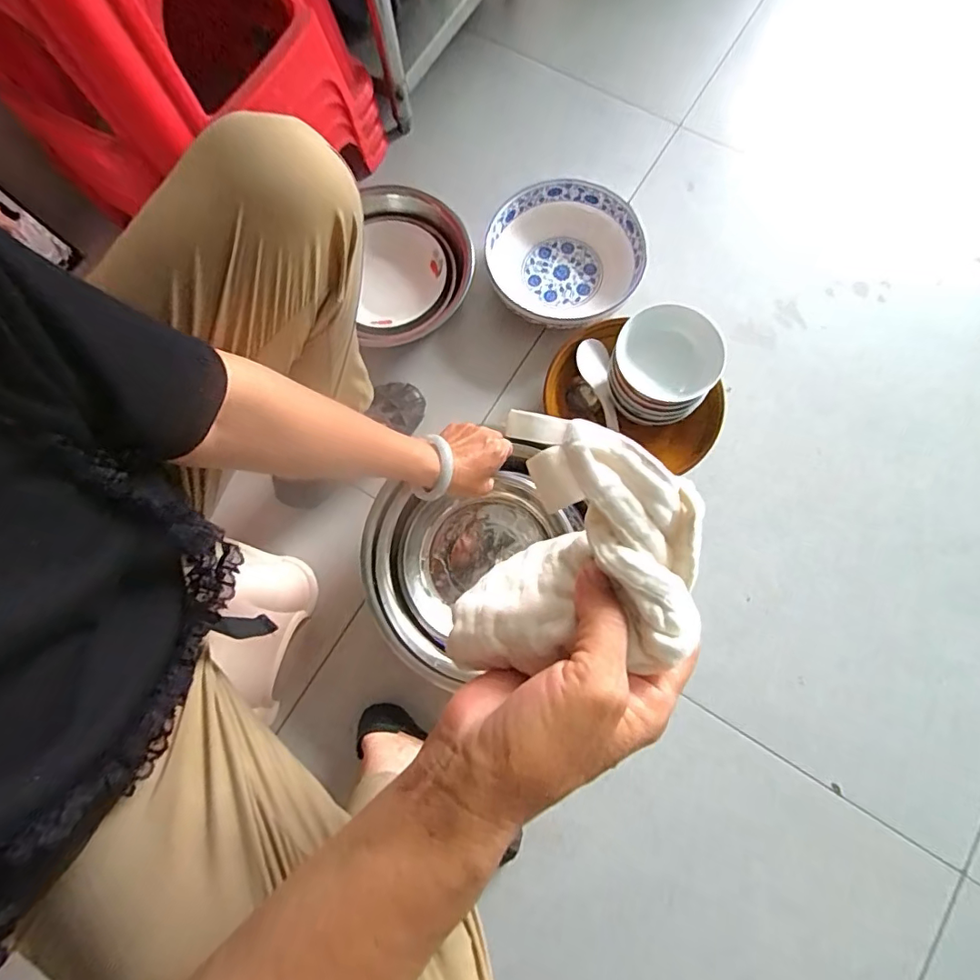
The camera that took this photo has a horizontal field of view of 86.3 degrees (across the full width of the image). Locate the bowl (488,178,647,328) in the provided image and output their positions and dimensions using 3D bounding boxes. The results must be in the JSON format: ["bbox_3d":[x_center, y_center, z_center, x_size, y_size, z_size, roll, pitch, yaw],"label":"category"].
[{"bbox_3d":[0.113,-0.352,0.815,0.229,0.079,0.237,0,76,0],"label":"bowl"}]

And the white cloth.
[{"bbox_3d":[0.040,0.035,0.234,0.095,0.068,0.109,17,76,5],"label":"white cloth"}]

